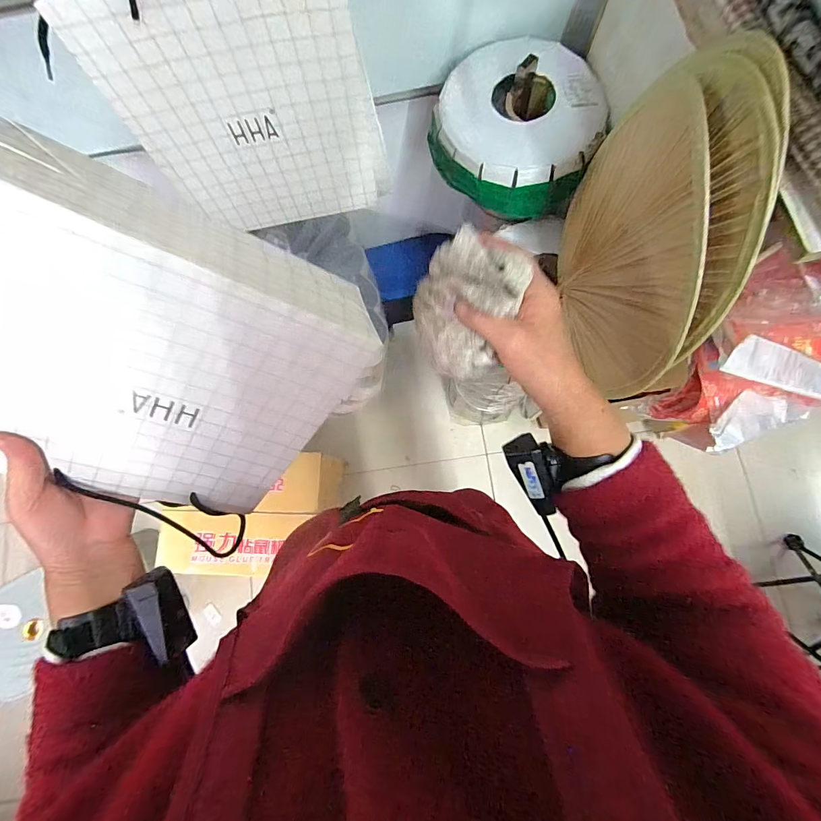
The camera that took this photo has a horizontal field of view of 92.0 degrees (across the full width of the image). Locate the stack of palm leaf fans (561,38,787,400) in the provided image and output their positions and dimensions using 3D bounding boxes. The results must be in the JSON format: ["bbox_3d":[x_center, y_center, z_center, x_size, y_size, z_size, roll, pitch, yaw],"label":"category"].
[{"bbox_3d":[0.267,-0.208,0.453,0.083,0.278,0.349,3,80,2],"label":"stack of palm leaf fans"}]

